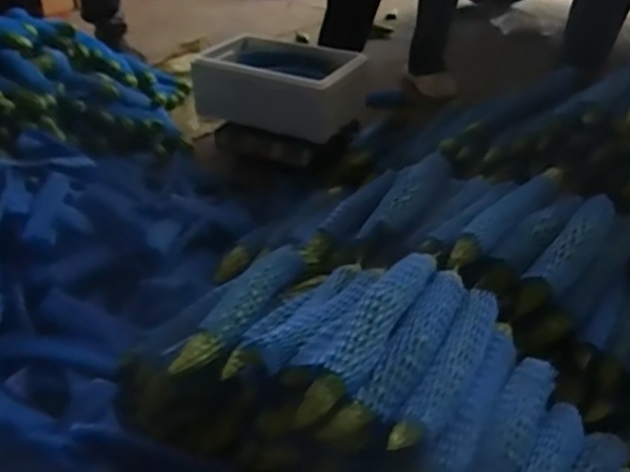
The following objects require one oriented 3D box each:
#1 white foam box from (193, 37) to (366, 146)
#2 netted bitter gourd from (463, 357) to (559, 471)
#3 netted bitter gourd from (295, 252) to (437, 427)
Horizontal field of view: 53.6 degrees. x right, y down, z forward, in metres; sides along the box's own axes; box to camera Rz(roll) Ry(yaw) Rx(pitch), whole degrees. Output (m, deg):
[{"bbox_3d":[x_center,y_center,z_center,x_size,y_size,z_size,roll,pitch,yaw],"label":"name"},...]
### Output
[{"bbox_3d":[-0.094,-0.396,1.640,0.435,0.163,0.221,14,38,19],"label":"white foam box"},{"bbox_3d":[0.223,0.235,0.723,0.050,0.050,0.239,22,41,28],"label":"netted bitter gourd"},{"bbox_3d":[0.075,0.110,0.756,0.052,0.058,0.289,19,40,25],"label":"netted bitter gourd"}]

